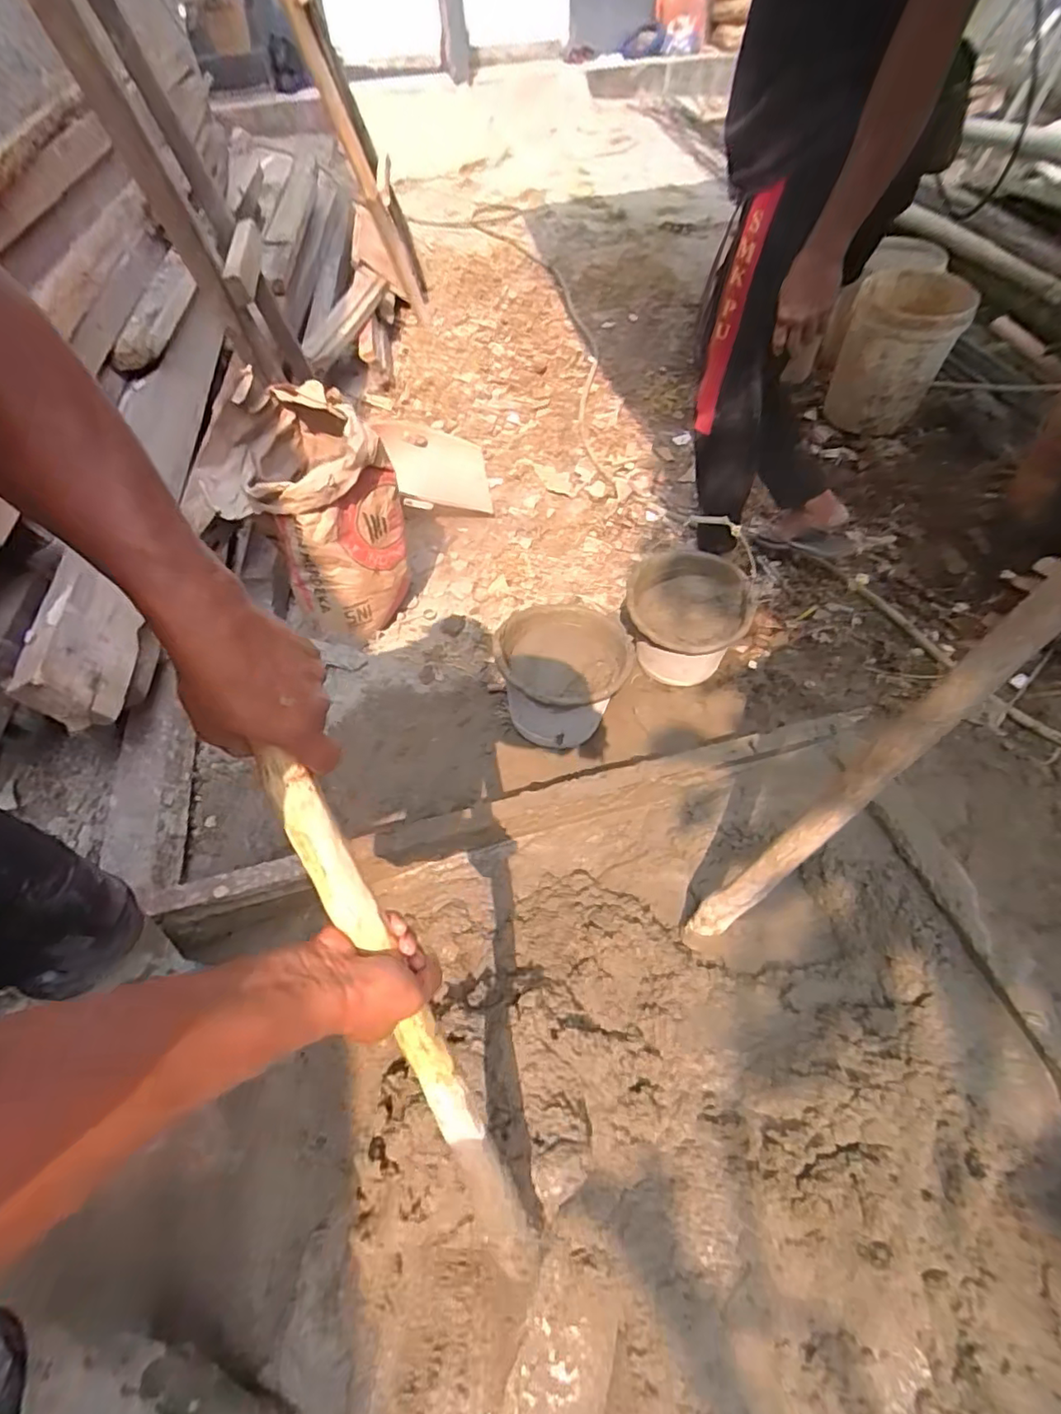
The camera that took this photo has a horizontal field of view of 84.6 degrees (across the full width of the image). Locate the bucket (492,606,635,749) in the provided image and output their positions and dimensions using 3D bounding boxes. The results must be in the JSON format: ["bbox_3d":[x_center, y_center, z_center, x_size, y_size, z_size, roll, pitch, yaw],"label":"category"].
[{"bbox_3d":[0.064,-0.070,1.175,0.235,0.180,0.259,26,58,23],"label":"bucket"}]

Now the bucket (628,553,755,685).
[{"bbox_3d":[0.344,-0.188,1.308,0.251,0.193,0.286,9,54,10],"label":"bucket"}]

